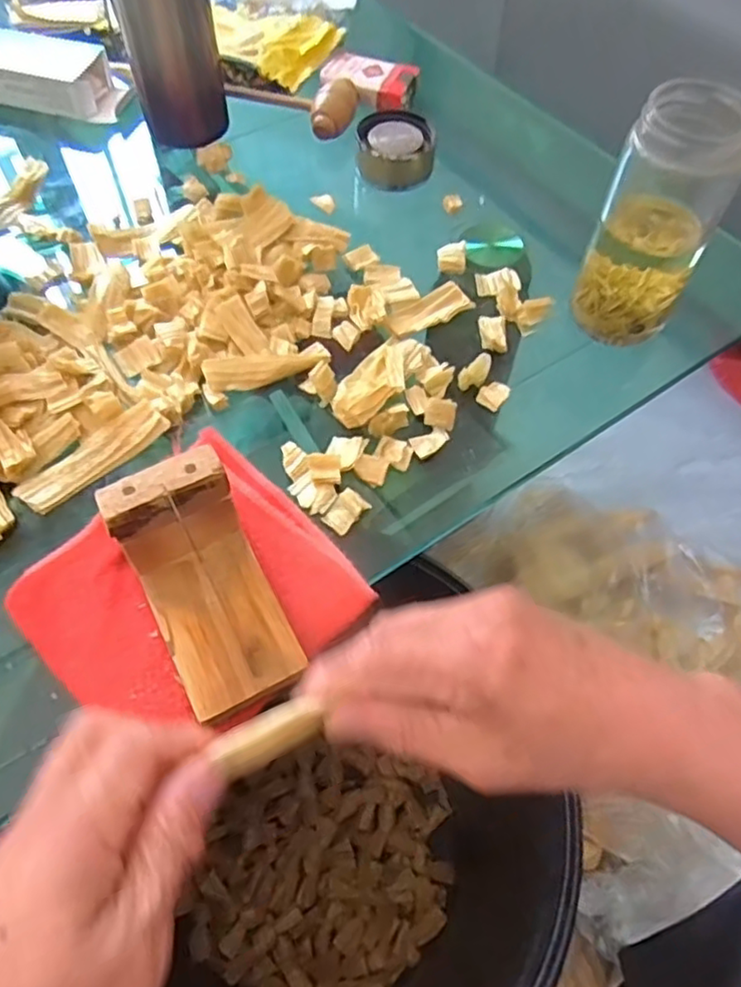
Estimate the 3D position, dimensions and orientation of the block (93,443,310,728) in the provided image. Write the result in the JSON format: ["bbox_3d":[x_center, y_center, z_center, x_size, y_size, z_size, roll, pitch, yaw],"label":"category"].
[{"bbox_3d":[-0.080,0.047,0.329,0.060,0.076,0.105,-23,63,-15],"label":"block"}]

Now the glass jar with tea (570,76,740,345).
[{"bbox_3d":[0.185,-0.173,0.432,0.069,0.150,0.065,1,59,-2],"label":"glass jar with tea"}]

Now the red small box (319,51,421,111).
[{"bbox_3d":[-0.001,-0.396,0.634,0.091,0.020,0.046,23,61,11],"label":"red small box"}]

